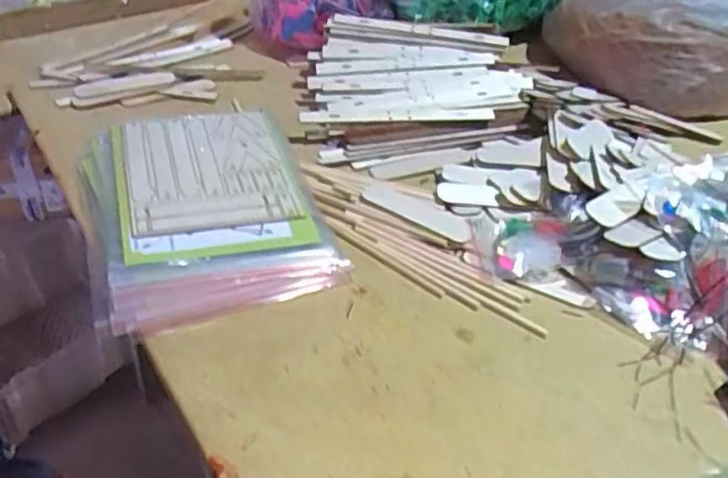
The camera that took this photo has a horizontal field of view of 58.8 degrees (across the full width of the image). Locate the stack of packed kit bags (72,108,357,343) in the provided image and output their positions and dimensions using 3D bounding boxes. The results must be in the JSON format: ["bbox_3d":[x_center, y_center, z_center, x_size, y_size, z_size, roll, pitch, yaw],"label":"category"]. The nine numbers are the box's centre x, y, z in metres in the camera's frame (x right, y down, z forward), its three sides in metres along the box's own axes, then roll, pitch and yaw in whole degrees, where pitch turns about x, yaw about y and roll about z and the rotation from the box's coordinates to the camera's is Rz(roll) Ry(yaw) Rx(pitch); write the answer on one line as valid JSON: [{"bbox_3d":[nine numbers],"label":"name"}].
[{"bbox_3d":[-0.131,-0.027,0.535,0.180,0.039,0.242,-13,41,-20],"label":"stack of packed kit bags"}]

